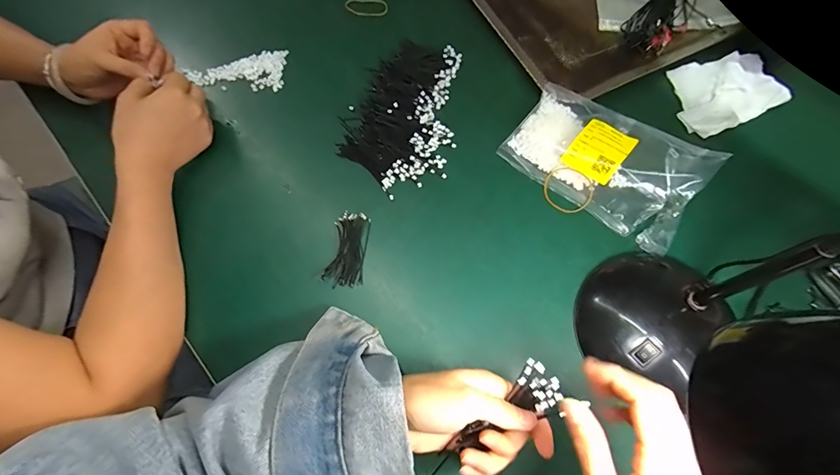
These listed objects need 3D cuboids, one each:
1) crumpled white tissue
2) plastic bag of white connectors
[{"bbox_3d":[0.345,-0.165,0.416,0.116,0.016,0.097,-12,70,-2],"label":"crumpled white tissue"},{"bbox_3d":[0.188,-0.079,0.376,0.191,0.042,0.114,41,77,15],"label":"plastic bag of white connectors"}]

